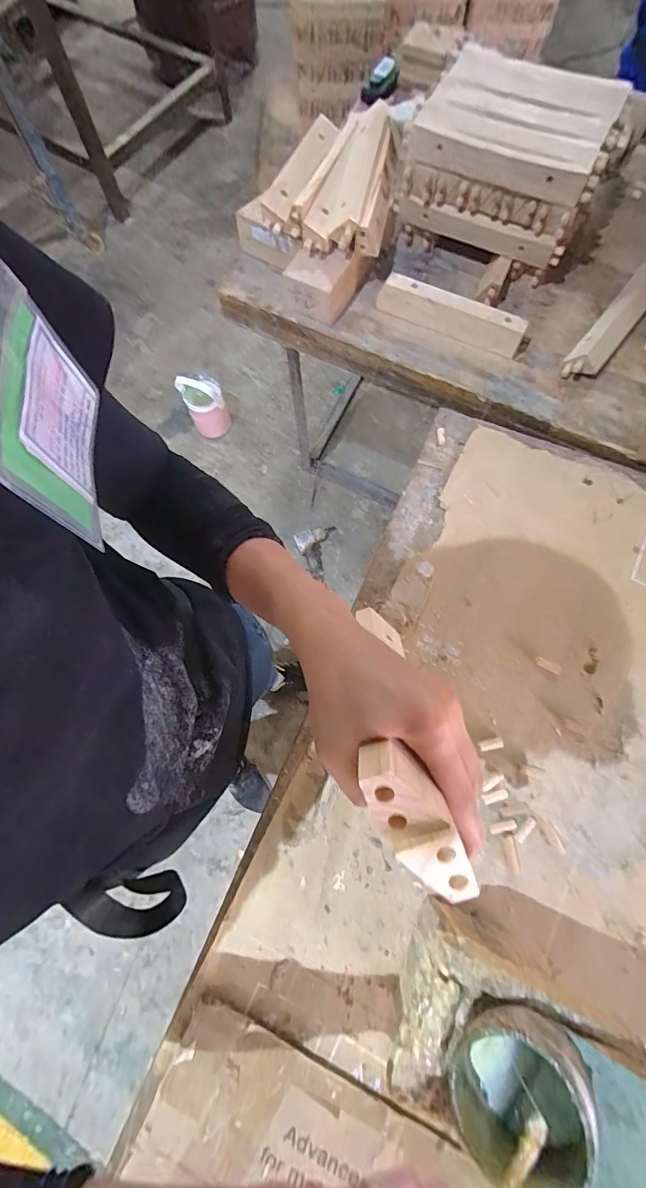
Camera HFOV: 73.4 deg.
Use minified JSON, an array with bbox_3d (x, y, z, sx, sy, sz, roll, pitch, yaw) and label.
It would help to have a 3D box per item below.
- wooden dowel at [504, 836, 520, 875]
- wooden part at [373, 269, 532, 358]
[{"bbox_3d":[0.209,0.288,0.478,0.010,0.006,0.037,-9,74,-1],"label":"wooden dowel"},{"bbox_3d":[0.193,-0.431,0.669,0.230,0.050,0.033,27,76,9],"label":"wooden part"}]

